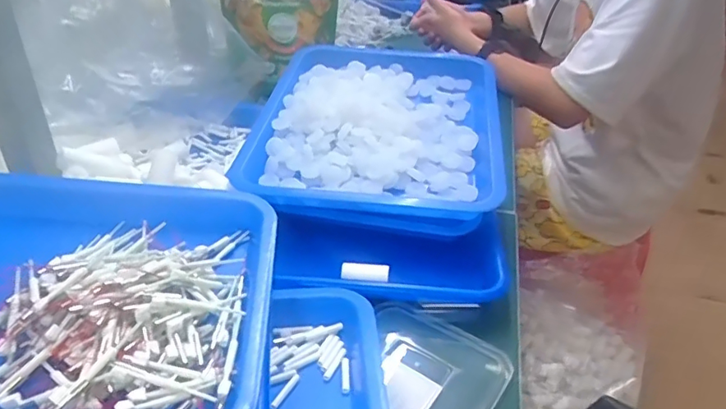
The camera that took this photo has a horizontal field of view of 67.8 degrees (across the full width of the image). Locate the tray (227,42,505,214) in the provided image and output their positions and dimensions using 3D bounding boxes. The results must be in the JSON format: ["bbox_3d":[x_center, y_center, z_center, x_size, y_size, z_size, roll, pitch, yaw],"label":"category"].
[{"bbox_3d":[0.018,-0.099,0.621,0.265,0.057,0.324,5,33,5],"label":"tray"}]

